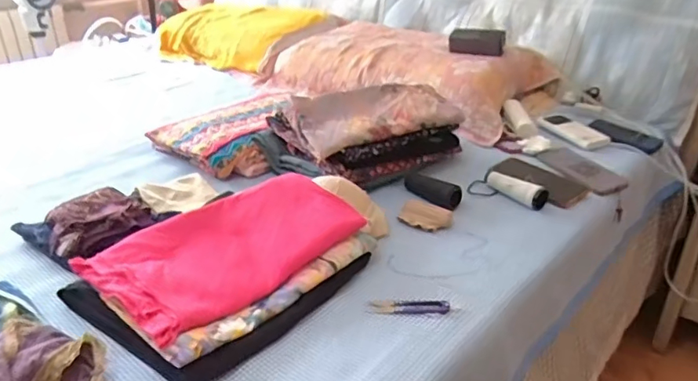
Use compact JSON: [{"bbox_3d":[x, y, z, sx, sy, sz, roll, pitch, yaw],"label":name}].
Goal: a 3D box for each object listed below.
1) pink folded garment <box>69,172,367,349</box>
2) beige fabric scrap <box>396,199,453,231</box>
[{"bbox_3d":[-0.150,0.066,0.682,0.184,0.053,0.324,23,36,37],"label":"pink folded garment"},{"bbox_3d":[0.122,0.038,0.822,0.079,0.010,0.059,20,49,15],"label":"beige fabric scrap"}]

